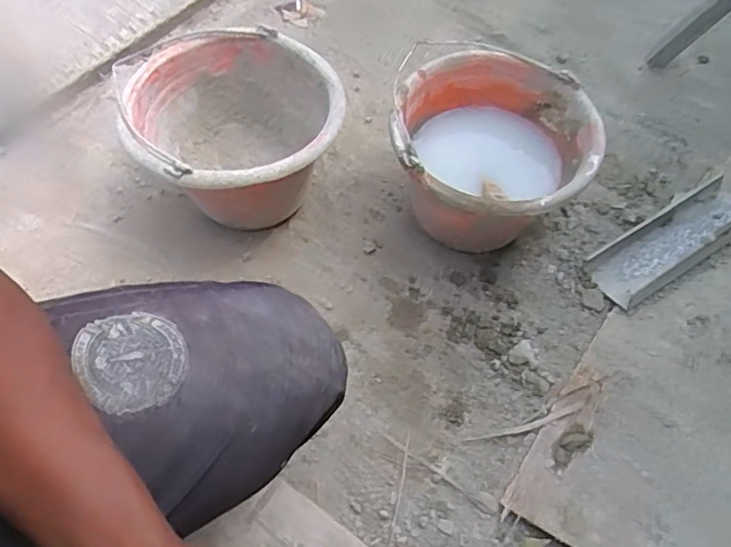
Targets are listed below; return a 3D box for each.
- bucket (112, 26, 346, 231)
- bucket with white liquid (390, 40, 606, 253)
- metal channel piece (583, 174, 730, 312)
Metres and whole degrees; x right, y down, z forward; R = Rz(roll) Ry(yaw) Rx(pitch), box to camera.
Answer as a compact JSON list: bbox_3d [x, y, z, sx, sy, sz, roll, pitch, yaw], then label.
[{"bbox_3d":[-0.153,-0.160,0.729,0.237,0.160,0.231,1,60,-2],"label":"bucket"},{"bbox_3d":[0.135,-0.136,0.719,0.243,0.163,0.224,1,60,-2],"label":"bucket with white liquid"},{"bbox_3d":[0.397,-0.044,0.752,0.240,0.041,0.089,-27,65,-16],"label":"metal channel piece"}]

